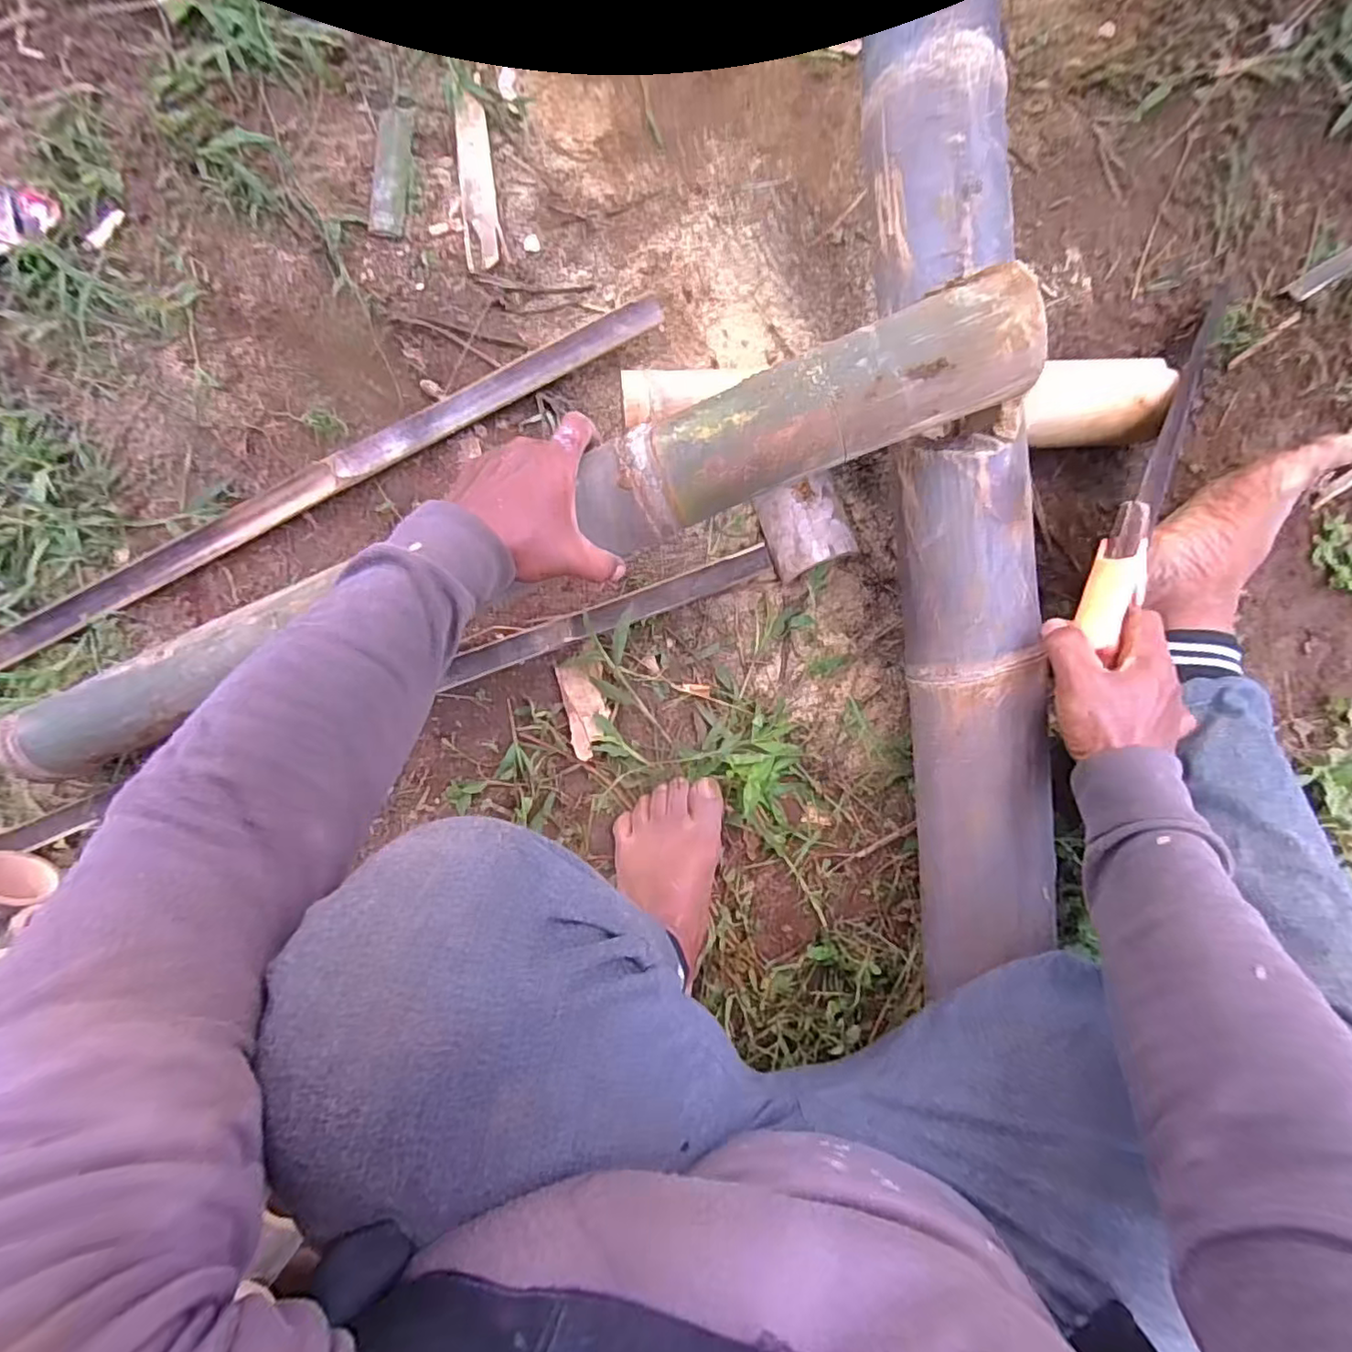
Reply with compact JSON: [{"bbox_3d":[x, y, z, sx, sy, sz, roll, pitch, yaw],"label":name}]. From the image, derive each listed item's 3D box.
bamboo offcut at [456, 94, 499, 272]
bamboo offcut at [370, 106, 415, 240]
[{"bbox_3d":[-0.211,-0.522,0.655,0.036,0.008,0.191,-7,86,4],"label":"bamboo offcut"},{"bbox_3d":[-0.302,-0.538,0.656,0.039,0.007,0.152,1,87,4],"label":"bamboo offcut"}]

